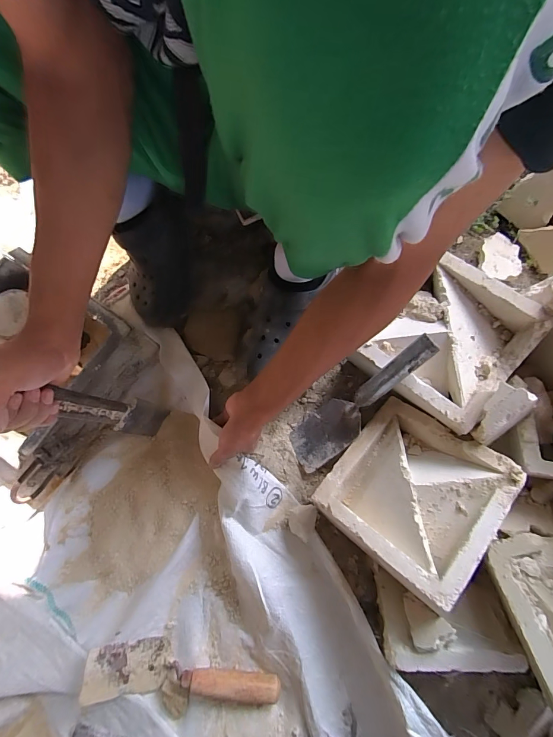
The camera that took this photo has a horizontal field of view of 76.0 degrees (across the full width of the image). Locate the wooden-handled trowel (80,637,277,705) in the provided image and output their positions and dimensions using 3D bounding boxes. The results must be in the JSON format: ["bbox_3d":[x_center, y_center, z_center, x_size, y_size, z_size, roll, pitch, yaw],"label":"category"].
[{"bbox_3d":[-0.127,0.433,0.487,0.260,0.050,0.071,6,80,4],"label":"wooden-handled trowel"}]

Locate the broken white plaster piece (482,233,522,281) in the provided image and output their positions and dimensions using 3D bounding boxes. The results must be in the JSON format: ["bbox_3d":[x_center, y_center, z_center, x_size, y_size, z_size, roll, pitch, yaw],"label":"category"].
[{"bbox_3d":[0.378,-0.187,0.593,0.068,0.015,0.079,2,79,4],"label":"broken white plaster piece"}]

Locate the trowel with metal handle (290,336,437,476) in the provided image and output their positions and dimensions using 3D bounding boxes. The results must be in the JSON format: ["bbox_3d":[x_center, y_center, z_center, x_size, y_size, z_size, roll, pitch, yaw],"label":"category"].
[{"bbox_3d":[0.118,0.050,0.514,0.070,0.044,0.263,48,121,11],"label":"trowel with metal handle"}]

